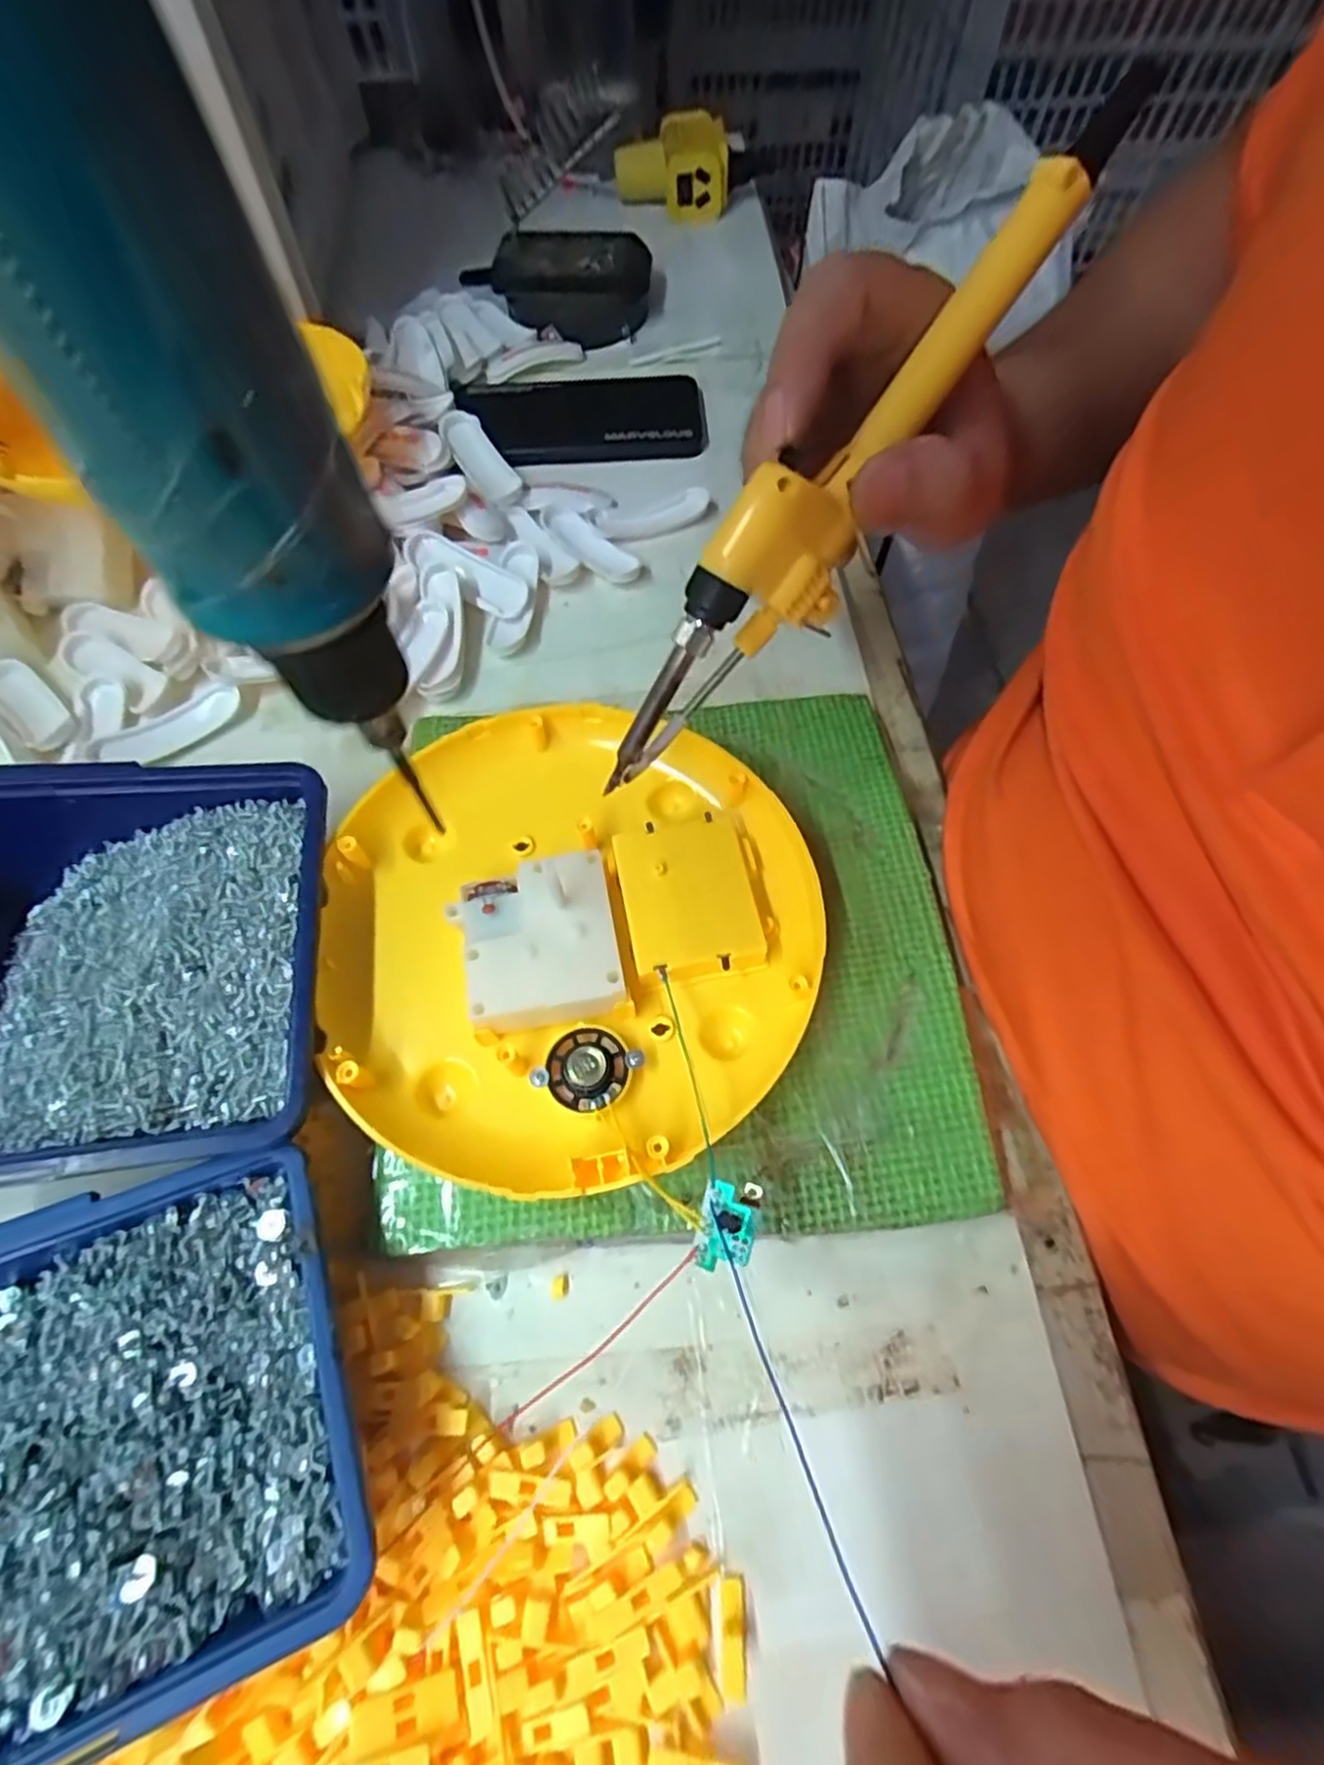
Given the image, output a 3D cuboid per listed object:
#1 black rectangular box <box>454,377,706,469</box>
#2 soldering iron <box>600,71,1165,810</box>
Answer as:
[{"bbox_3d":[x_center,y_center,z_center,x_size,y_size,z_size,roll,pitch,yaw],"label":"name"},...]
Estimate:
[{"bbox_3d":[-0.052,-0.301,0.453,0.152,0.014,0.085,-6,63,-2],"label":"black rectangular box"},{"bbox_3d":[0.057,-0.124,0.216,0.031,0.036,0.234,44,103,18],"label":"soldering iron"}]

